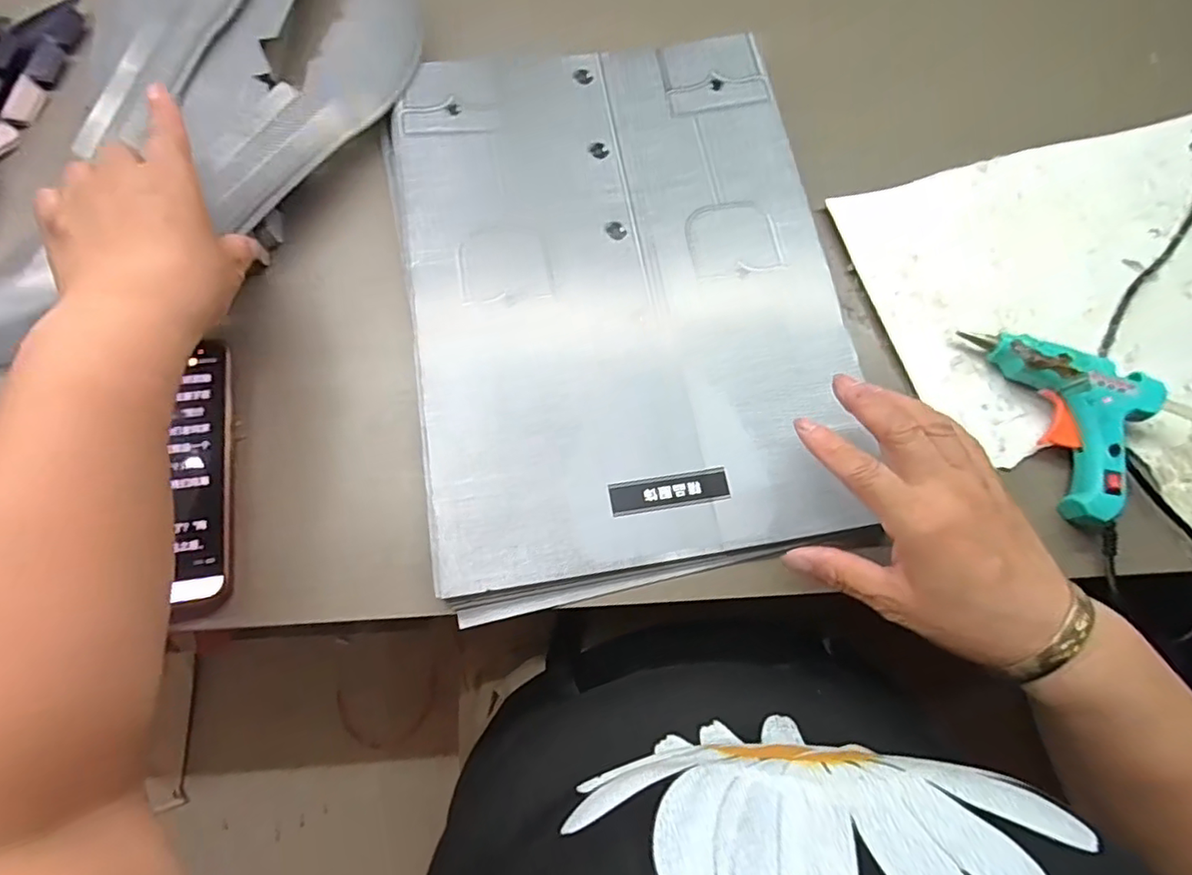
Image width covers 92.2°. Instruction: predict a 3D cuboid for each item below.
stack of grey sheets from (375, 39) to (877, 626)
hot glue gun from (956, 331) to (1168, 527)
[{"bbox_3d":[0.017,-0.107,0.388,0.279,0.018,0.389,-11,73,-6],"label":"stack of grey sheets"},{"bbox_3d":[0.313,-0.018,0.369,0.077,0.031,0.131,-16,74,-8],"label":"hot glue gun"}]

